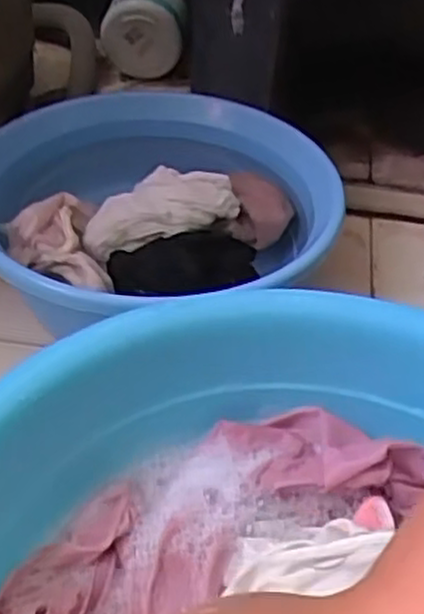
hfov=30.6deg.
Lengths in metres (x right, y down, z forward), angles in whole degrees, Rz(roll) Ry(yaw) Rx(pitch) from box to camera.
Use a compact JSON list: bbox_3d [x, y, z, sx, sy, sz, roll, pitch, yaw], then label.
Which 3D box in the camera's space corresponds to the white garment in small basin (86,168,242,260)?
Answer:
[{"bbox_3d":[-0.050,-0.094,0.732,0.150,0.046,0.068,-21,46,-9],"label":"white garment in small basin"}]

